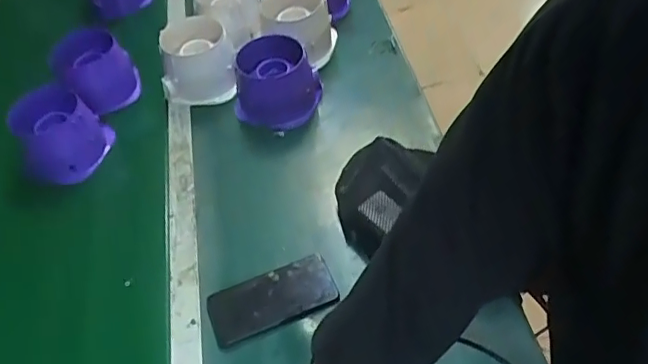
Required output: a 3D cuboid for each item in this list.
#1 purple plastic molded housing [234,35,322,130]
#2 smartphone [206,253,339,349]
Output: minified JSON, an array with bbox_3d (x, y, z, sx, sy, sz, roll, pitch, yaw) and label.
[{"bbox_3d":[-0.084,-0.167,0.964,0.130,0.108,0.140,-3,48,3],"label":"purple plastic molded housing"},{"bbox_3d":[-0.068,0.152,0.737,0.162,0.018,0.076,-19,49,-11],"label":"smartphone"}]

